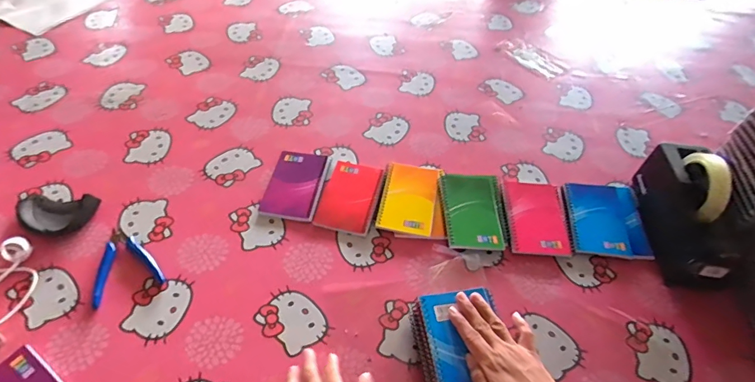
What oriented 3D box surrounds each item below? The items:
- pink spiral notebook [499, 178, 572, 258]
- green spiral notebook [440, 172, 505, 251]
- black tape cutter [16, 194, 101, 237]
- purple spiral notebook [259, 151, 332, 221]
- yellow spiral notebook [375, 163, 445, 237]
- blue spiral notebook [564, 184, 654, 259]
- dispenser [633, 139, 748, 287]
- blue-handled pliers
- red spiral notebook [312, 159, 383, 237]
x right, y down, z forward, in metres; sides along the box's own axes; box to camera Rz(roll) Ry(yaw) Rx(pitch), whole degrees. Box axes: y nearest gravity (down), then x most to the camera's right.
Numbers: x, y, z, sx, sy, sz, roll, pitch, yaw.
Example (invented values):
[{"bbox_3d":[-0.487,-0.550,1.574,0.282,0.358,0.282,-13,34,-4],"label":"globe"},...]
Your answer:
[{"bbox_3d":[0.244,0.036,0.668,0.088,0.023,0.143,5,52,0],"label":"pink spiral notebook"},{"bbox_3d":[0.146,0.027,0.658,0.092,0.011,0.136,4,55,-4],"label":"green spiral notebook"},{"bbox_3d":[-0.460,0.036,0.611,0.104,0.028,0.063,2,52,-3],"label":"black tape cutter"},{"bbox_3d":[-0.129,-0.013,0.685,0.086,0.010,0.136,10,52,4],"label":"purple spiral notebook"},{"bbox_3d":[0.049,0.006,0.671,0.085,0.014,0.136,9,54,5],"label":"yellow spiral notebook"},{"bbox_3d":[0.356,0.039,0.675,0.115,0.017,0.141,5,52,0],"label":"blue spiral notebook"},{"bbox_3d":[0.463,0.024,0.623,0.090,0.114,0.205,7,52,1],"label":"dispenser"},{"bbox_3d":[-0.345,0.095,0.584,0.084,0.010,0.107,-20,56,-18],"label":"blue-handled pliers"},{"bbox_3d":[-0.042,0.007,0.675,0.085,0.010,0.135,13,52,6],"label":"red spiral notebook"}]

